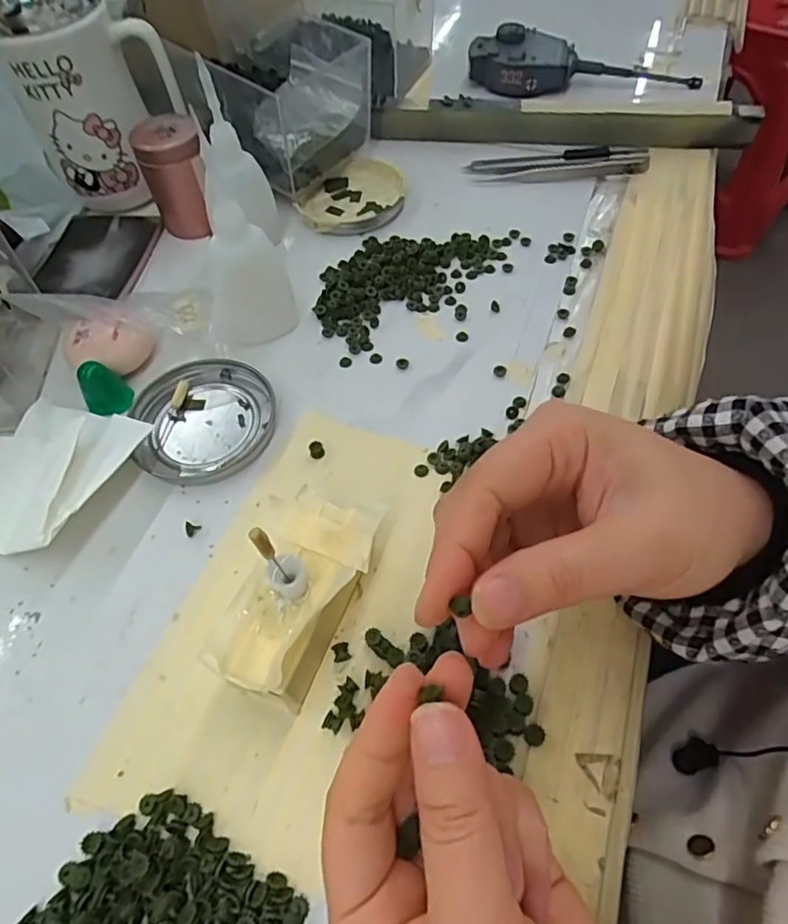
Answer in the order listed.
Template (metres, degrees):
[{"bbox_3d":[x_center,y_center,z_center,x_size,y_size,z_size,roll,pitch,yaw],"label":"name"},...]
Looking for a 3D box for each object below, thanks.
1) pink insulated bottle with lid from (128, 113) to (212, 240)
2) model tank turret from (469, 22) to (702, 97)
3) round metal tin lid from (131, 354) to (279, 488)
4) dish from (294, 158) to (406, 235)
[{"bbox_3d":[-0.142,-0.190,0.391,0.043,0.060,0.041,-20,58,-10],"label":"pink insulated bottle with lid"},{"bbox_3d":[0.158,-0.335,0.489,0.186,0.033,0.047,2,57,4],"label":"model tank turret"},{"bbox_3d":[-0.104,-0.025,0.321,0.074,0.007,0.076,-1,57,2],"label":"round metal tin lid"},{"bbox_3d":[-0.030,-0.191,0.425,0.074,0.014,0.075,1,57,4],"label":"dish"}]

